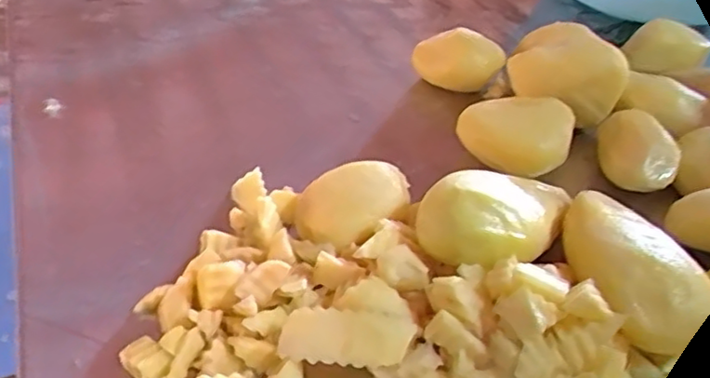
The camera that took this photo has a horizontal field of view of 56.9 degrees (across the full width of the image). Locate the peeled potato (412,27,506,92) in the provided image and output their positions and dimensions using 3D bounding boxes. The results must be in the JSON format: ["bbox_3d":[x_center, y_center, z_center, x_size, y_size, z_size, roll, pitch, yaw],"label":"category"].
[{"bbox_3d":[0.087,-0.109,0.554,0.069,0.047,0.034,-1,41,-3],"label":"peeled potato"}]

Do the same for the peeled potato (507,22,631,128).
[{"bbox_3d":[0.165,-0.094,0.513,0.093,0.051,0.059,29,48,27],"label":"peeled potato"}]

